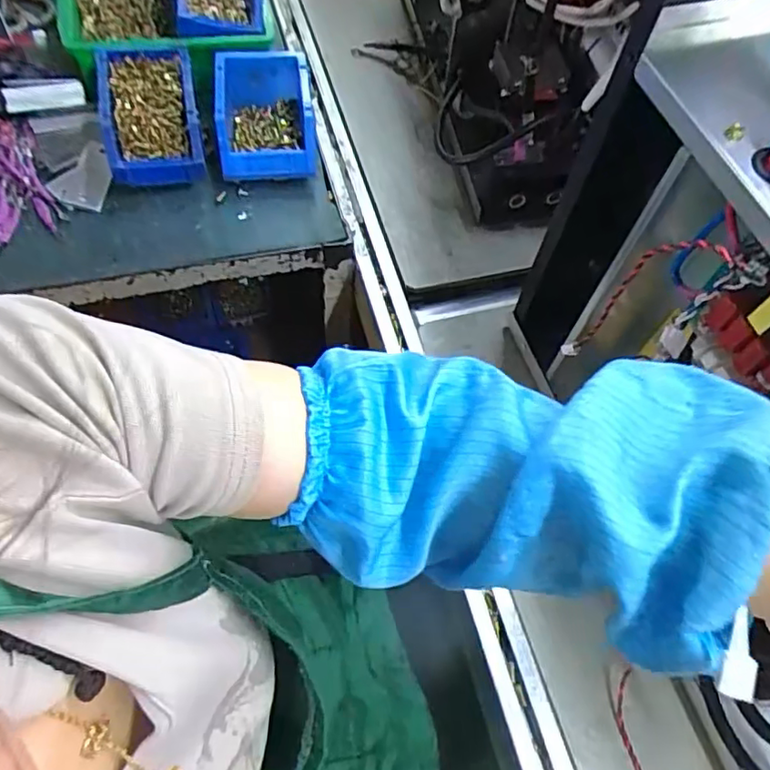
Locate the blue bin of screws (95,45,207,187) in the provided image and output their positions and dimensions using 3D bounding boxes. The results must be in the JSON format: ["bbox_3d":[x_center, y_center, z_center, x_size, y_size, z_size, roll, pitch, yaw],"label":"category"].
[{"bbox_3d":[-0.268,-0.313,0.692,0.103,0.061,0.158,-10,63,-9],"label":"blue bin of screws"}]

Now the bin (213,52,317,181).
[{"bbox_3d":[-0.143,-0.324,0.716,0.109,0.063,0.154,-4,62,-6],"label":"bin"}]

